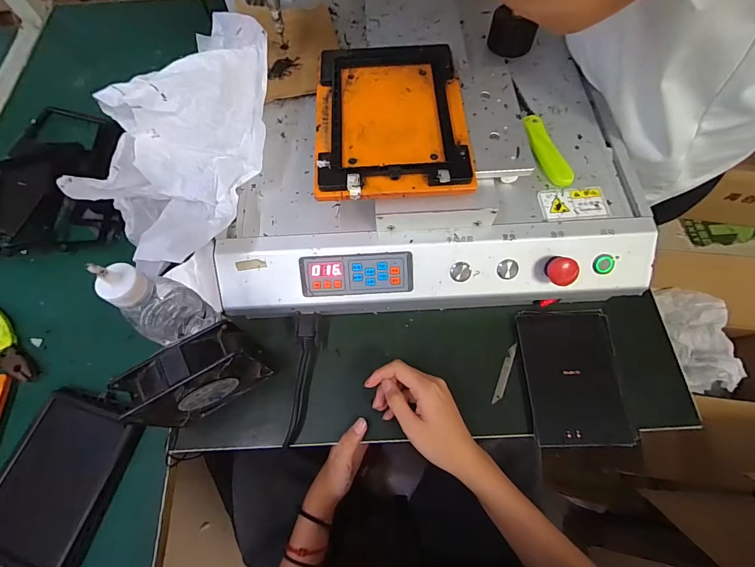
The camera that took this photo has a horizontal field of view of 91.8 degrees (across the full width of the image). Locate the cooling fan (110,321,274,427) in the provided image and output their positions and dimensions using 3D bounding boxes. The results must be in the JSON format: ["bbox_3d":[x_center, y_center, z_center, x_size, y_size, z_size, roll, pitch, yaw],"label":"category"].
[{"bbox_3d":[-0.185,0.103,0.388,0.125,0.130,0.046,-32,70,-12],"label":"cooling fan"}]

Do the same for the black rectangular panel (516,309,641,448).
[{"bbox_3d":[0.227,0.103,0.421,0.099,0.012,0.151,-6,67,9],"label":"black rectangular panel"}]

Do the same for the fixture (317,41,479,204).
[{"bbox_3d":[0.013,-0.172,0.376,0.149,0.013,0.192,-2,67,0],"label":"fixture"}]

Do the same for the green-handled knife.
[{"bbox_3d":[0.180,-0.173,0.417,0.030,0.011,0.152,-15,67,-5],"label":"green-handled knife"}]

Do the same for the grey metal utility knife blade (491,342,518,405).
[{"bbox_3d":[0.151,0.106,0.432,0.009,0.007,0.076,22,69,10],"label":"grey metal utility knife blade"}]

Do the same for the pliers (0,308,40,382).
[{"bbox_3d":[-0.490,0.077,0.471,0.148,0.021,0.052,33,71,14],"label":"pliers"}]

